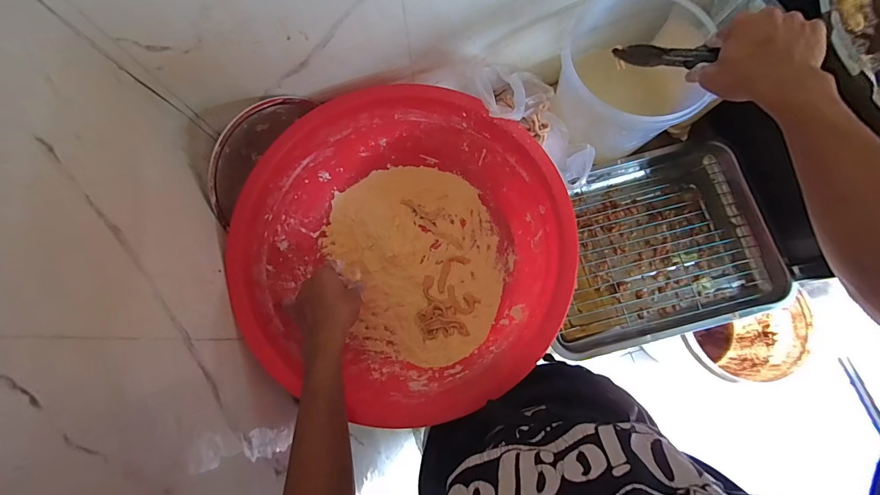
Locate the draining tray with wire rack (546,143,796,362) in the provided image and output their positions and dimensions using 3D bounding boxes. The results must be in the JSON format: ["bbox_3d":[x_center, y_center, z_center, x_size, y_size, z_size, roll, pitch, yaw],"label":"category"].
[{"bbox_3d":[0.342,-0.008,0.628,0.360,0.045,0.296,-14,77,-3],"label":"draining tray with wire rack"}]

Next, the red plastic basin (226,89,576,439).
[{"bbox_3d":[-0.049,0.009,0.567,0.423,0.173,0.412,0,76,0],"label":"red plastic basin"}]

